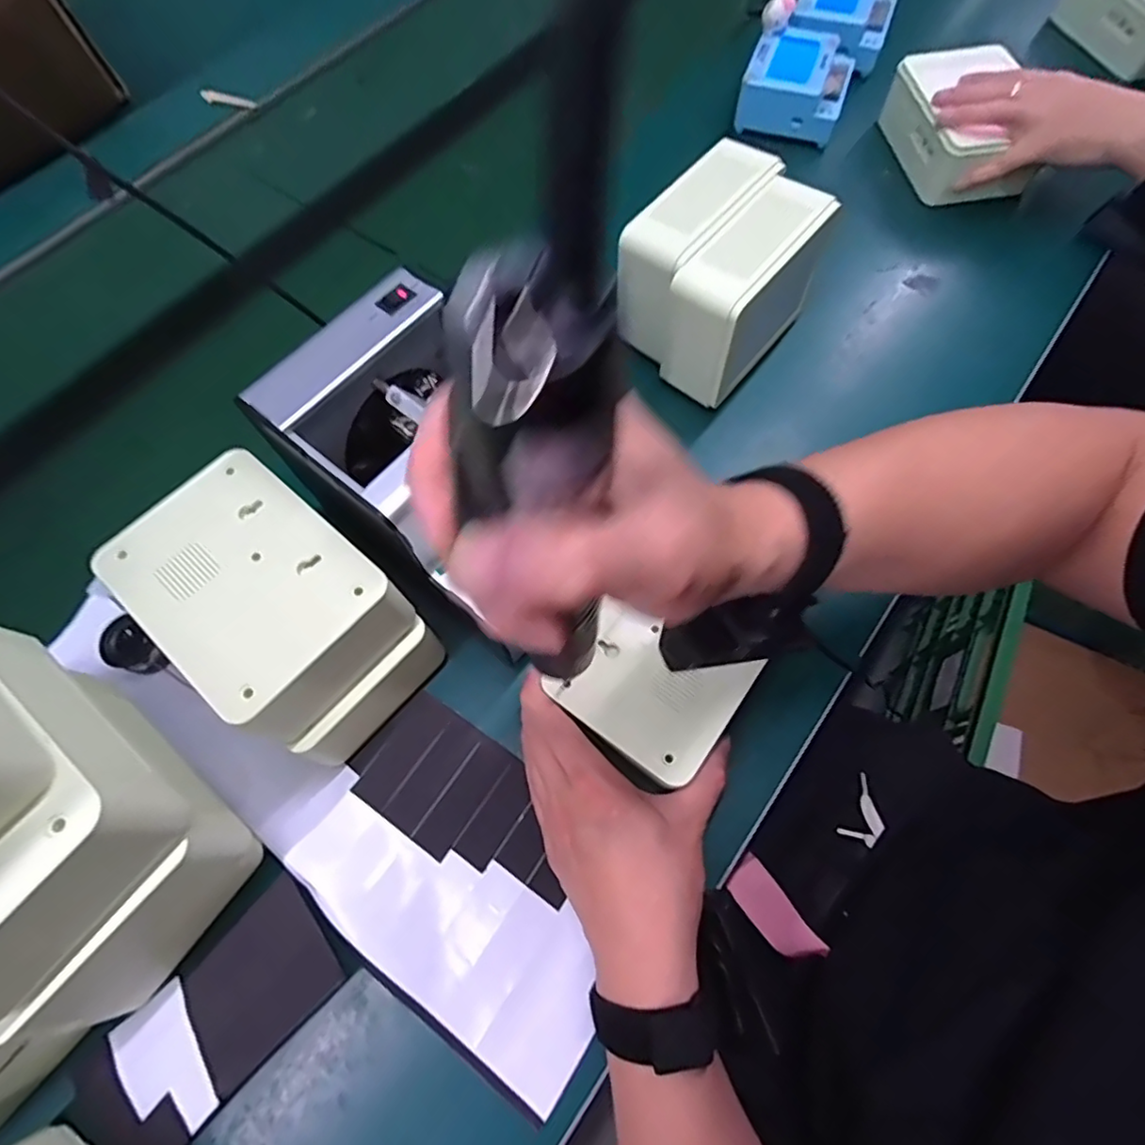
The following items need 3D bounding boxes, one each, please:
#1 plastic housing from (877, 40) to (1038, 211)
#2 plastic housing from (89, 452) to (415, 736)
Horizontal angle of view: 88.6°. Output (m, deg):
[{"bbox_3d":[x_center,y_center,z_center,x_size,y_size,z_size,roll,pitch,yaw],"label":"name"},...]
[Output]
[{"bbox_3d":[0.370,-0.421,0.558,0.102,0.068,0.142,-4,67,2],"label":"plastic housing"},{"bbox_3d":[-0.172,0.010,0.327,0.156,0.042,0.101,38,74,17],"label":"plastic housing"}]

